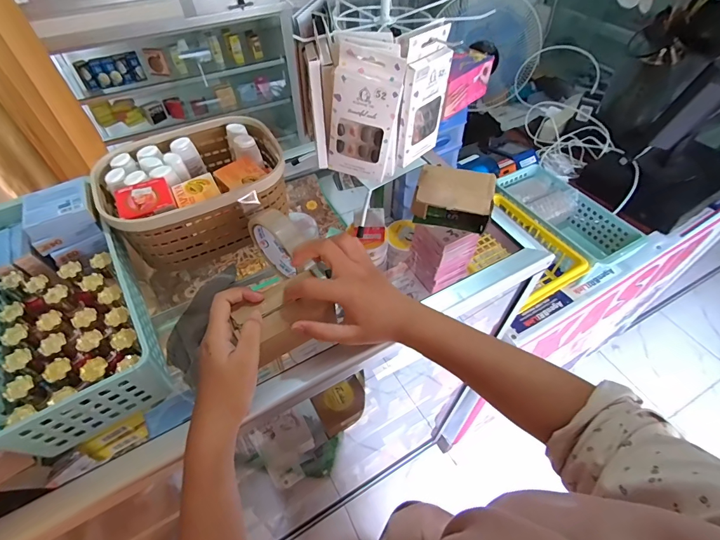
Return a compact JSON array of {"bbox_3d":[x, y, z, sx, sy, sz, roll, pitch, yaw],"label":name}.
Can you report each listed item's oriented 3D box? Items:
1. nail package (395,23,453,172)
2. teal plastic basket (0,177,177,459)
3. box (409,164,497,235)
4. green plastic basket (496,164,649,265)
[{"bbox_3d":[0.074,-0.193,0.427,0.024,0.133,0.071,34,59,25],"label":"nail package"},{"bbox_3d":[-0.309,0.024,0.393,0.139,0.091,0.285,-27,55,-19],"label":"teal plastic basket"},{"bbox_3d":[0.127,-0.096,0.515,0.100,0.058,0.072,10,52,9],"label":"box"},{"bbox_3d":[0.423,-0.104,0.800,0.135,0.084,0.283,-25,55,-18],"label":"green plastic basket"}]

